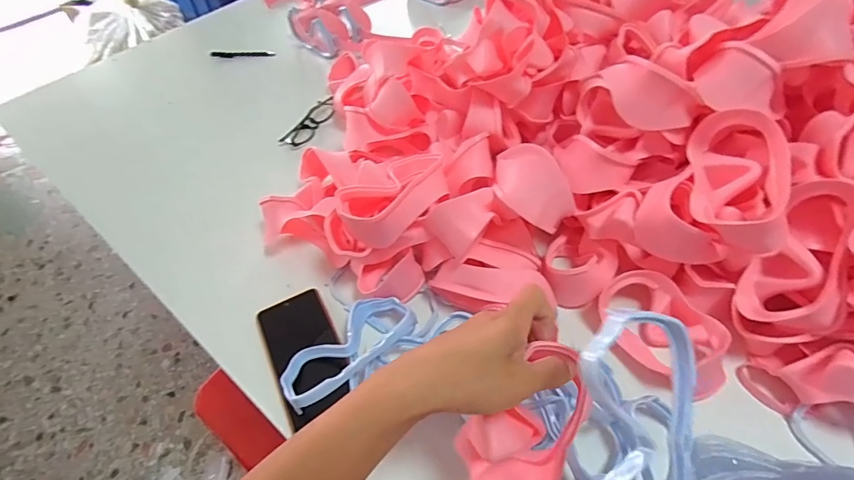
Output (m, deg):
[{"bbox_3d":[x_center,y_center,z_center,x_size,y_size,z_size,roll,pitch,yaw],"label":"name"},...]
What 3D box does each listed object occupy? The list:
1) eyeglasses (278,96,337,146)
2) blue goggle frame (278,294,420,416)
[{"bbox_3d":[-0.204,-0.209,0.789,0.051,0.023,0.148,17,53,18],"label":"eyeglasses"},{"bbox_3d":[-0.083,0.116,0.470,0.147,0.048,0.072,-37,57,-25],"label":"blue goggle frame"}]

